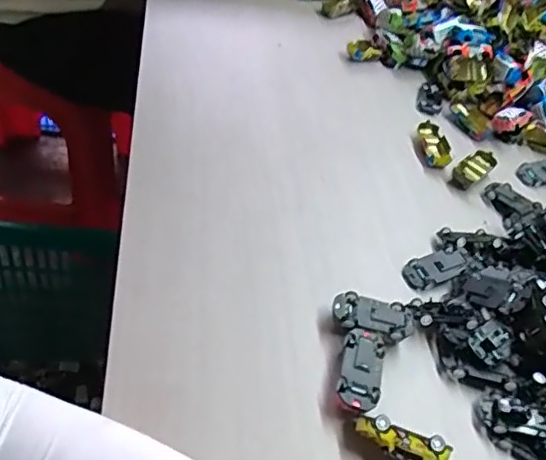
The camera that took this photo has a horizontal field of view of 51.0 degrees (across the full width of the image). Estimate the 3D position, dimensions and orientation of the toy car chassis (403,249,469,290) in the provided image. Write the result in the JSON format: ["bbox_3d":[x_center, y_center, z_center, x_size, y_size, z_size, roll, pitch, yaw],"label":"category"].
[{"bbox_3d":[0.146,0.034,0.513,0.060,0.008,0.028,-15,51,-19],"label":"toy car chassis"}]

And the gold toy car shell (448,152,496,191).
[{"bbox_3d":[0.219,-0.066,0.625,0.066,0.014,0.026,-31,62,-35],"label":"gold toy car shell"}]

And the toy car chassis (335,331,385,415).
[{"bbox_3d":[0.063,0.104,0.417,0.031,0.021,0.063,18,46,1],"label":"toy car chassis"}]

